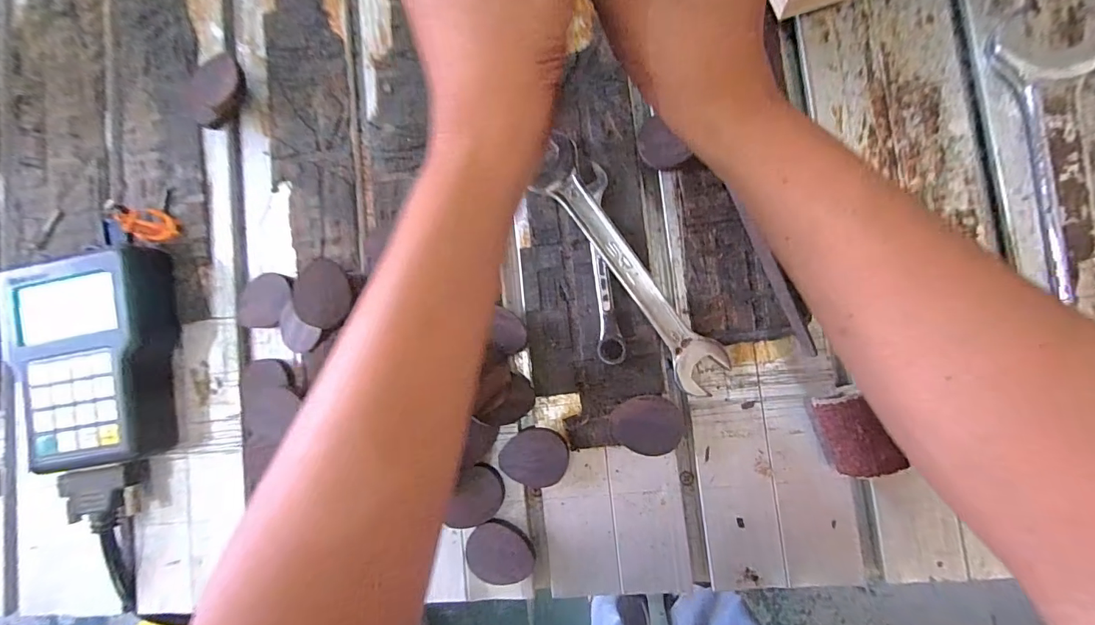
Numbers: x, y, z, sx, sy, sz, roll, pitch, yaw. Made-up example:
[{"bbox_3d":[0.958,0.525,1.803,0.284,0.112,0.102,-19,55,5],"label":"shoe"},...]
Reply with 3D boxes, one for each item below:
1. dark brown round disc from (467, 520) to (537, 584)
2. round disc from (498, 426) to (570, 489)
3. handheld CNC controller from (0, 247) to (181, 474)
[{"bbox_3d":[-0.030,0.154,0.301,0.043,0.011,0.034,36,91,8],"label":"dark brown round disc"},{"bbox_3d":[-0.007,0.093,0.304,0.041,0.004,0.037,31,77,-1],"label":"round disc"},{"bbox_3d":[-0.325,0.034,0.333,0.108,0.036,0.147,-8,85,7],"label":"handheld CNC controller"}]

